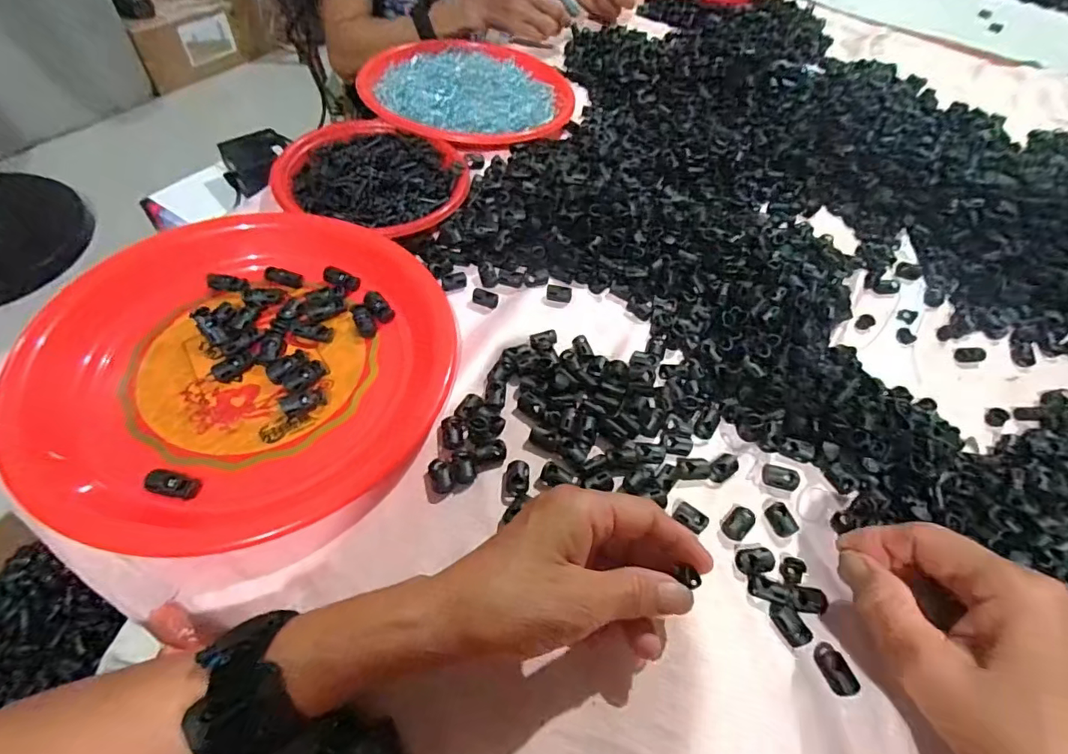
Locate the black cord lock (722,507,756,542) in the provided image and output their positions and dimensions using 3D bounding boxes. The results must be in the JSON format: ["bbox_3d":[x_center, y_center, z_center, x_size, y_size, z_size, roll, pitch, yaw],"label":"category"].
[{"bbox_3d":[0.127,0.091,0.318,0.014,0.009,0.020,39,65,18],"label":"black cord lock"}]

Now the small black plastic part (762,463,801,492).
[{"bbox_3d":[0.163,0.065,0.338,0.022,0.006,0.016,15,60,6],"label":"small black plastic part"}]

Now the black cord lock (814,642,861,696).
[{"bbox_3d":[0.162,0.158,0.277,0.016,0.010,0.024,-15,61,-11],"label":"black cord lock"}]

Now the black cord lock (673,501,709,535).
[{"bbox_3d":[0.097,0.087,0.318,0.020,0.010,0.013,35,64,17],"label":"black cord lock"}]

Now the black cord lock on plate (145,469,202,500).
[{"bbox_3d":[-0.205,0.061,0.291,0.028,0.009,0.014,14,60,5],"label":"black cord lock on plate"}]

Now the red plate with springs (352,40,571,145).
[{"bbox_3d":[-0.070,-0.318,0.564,0.222,0.033,0.203,1,60,-2],"label":"red plate with springs"}]

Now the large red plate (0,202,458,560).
[{"bbox_3d":[-0.183,-0.018,0.337,0.243,0.034,0.251,1,60,-2],"label":"large red plate"}]

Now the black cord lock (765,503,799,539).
[{"bbox_3d":[0.156,0.089,0.322,0.013,0.007,0.020,-18,62,-13],"label":"black cord lock"}]

